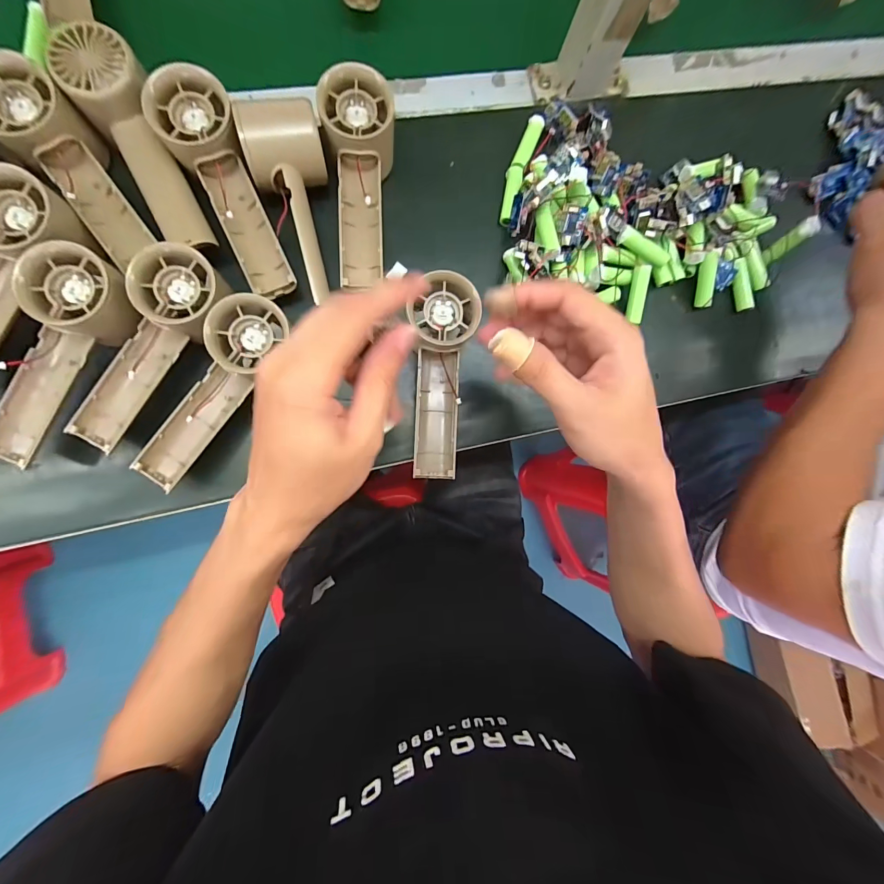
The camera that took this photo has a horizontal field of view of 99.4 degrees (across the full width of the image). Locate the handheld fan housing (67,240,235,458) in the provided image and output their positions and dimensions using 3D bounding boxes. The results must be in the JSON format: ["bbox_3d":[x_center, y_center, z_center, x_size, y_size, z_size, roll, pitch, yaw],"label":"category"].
[{"bbox_3d":[-0.213,-0.066,0.267,0.048,0.034,0.155,28,86,-7],"label":"handheld fan housing"}]

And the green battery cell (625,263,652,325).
[{"bbox_3d":[0.179,-0.134,0.342,0.010,0.012,0.049,-3,112,-8],"label":"green battery cell"}]

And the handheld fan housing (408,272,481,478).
[{"bbox_3d":[-0.002,-0.049,0.299,0.049,0.027,0.156,4,99,-8],"label":"handheld fan housing"}]

